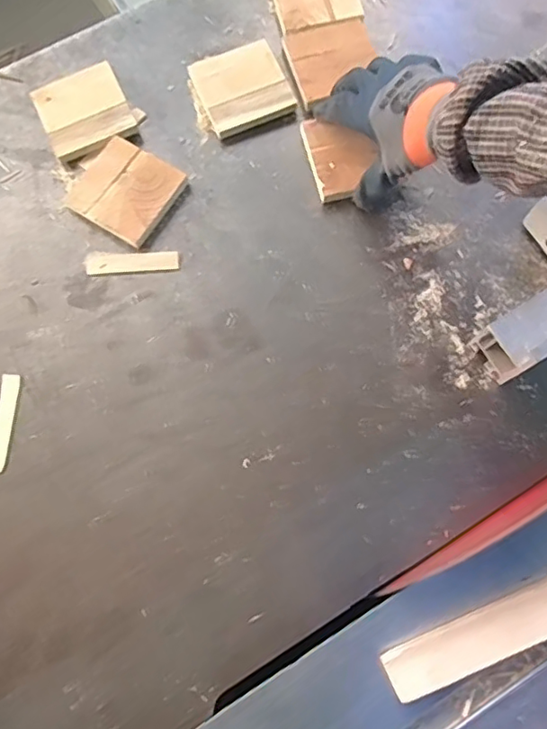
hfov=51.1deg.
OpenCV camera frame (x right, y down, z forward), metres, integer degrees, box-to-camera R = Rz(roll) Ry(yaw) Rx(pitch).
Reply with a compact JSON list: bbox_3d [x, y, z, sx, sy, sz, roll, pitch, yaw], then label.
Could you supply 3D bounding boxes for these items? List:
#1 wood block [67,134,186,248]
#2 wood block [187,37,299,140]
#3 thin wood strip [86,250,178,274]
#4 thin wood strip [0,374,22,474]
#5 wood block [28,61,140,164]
[{"bbox_3d":[-0.147,-0.174,0.574,0.089,0.016,0.090,32,77,9],"label":"wood block"},{"bbox_3d":[-0.033,-0.293,0.602,0.089,0.023,0.089,-20,75,-5],"label":"wood block"},{"bbox_3d":[-0.137,-0.100,0.559,0.091,0.004,0.022,-2,74,0],"label":"thin wood strip"},{"bbox_3d":[-0.243,0.052,0.517,0.016,0.005,0.090,0,74,1],"label":"thin wood strip"},{"bbox_3d":[-0.198,-0.265,0.601,0.088,0.018,0.089,-24,75,-6],"label":"wood block"}]

